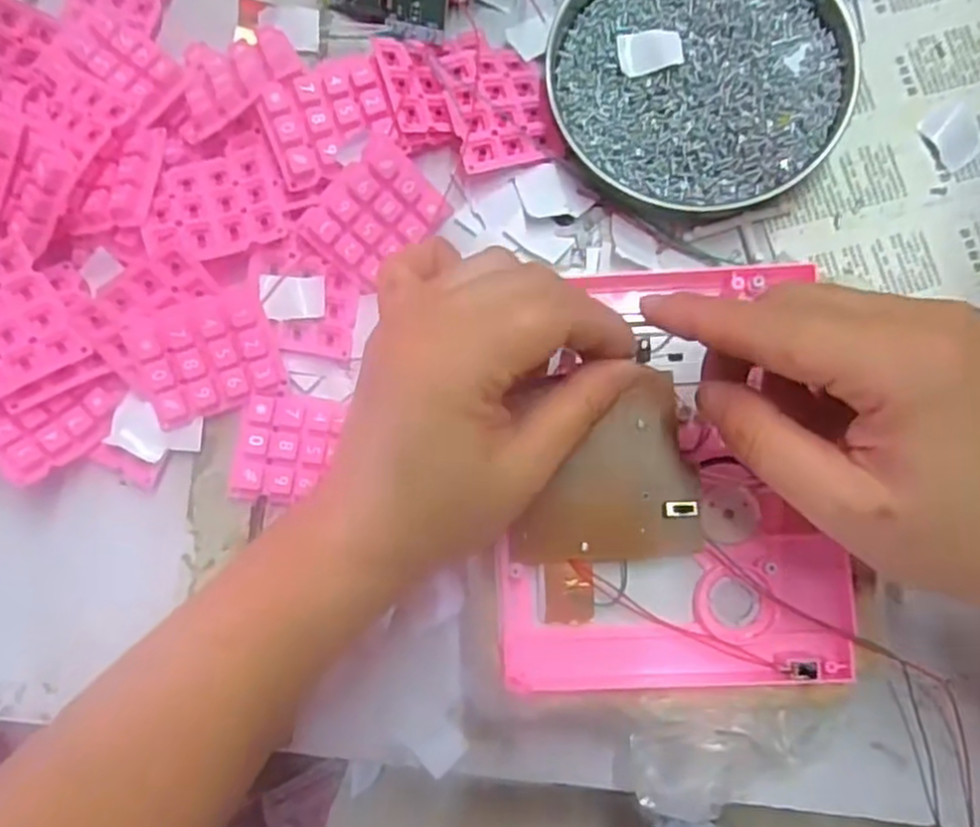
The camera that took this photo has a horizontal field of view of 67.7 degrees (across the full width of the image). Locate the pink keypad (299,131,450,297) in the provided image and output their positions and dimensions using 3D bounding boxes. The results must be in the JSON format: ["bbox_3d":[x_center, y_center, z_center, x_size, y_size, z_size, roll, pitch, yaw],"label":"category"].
[{"bbox_3d":[-0.052,-0.092,0.339,0.047,0.008,0.058,43,89,-19],"label":"pink keypad"}]

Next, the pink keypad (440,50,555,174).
[{"bbox_3d":[0.004,-0.146,0.345,0.045,0.007,0.060,-11,84,-16],"label":"pink keypad"}]

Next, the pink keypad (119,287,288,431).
[{"bbox_3d":[-0.127,-0.024,0.323,0.061,0.012,0.049,-17,106,-7],"label":"pink keypad"}]

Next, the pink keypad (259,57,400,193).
[{"bbox_3d":[-0.074,-0.136,0.335,0.055,0.011,0.051,-19,91,-9],"label":"pink keypad"}]

